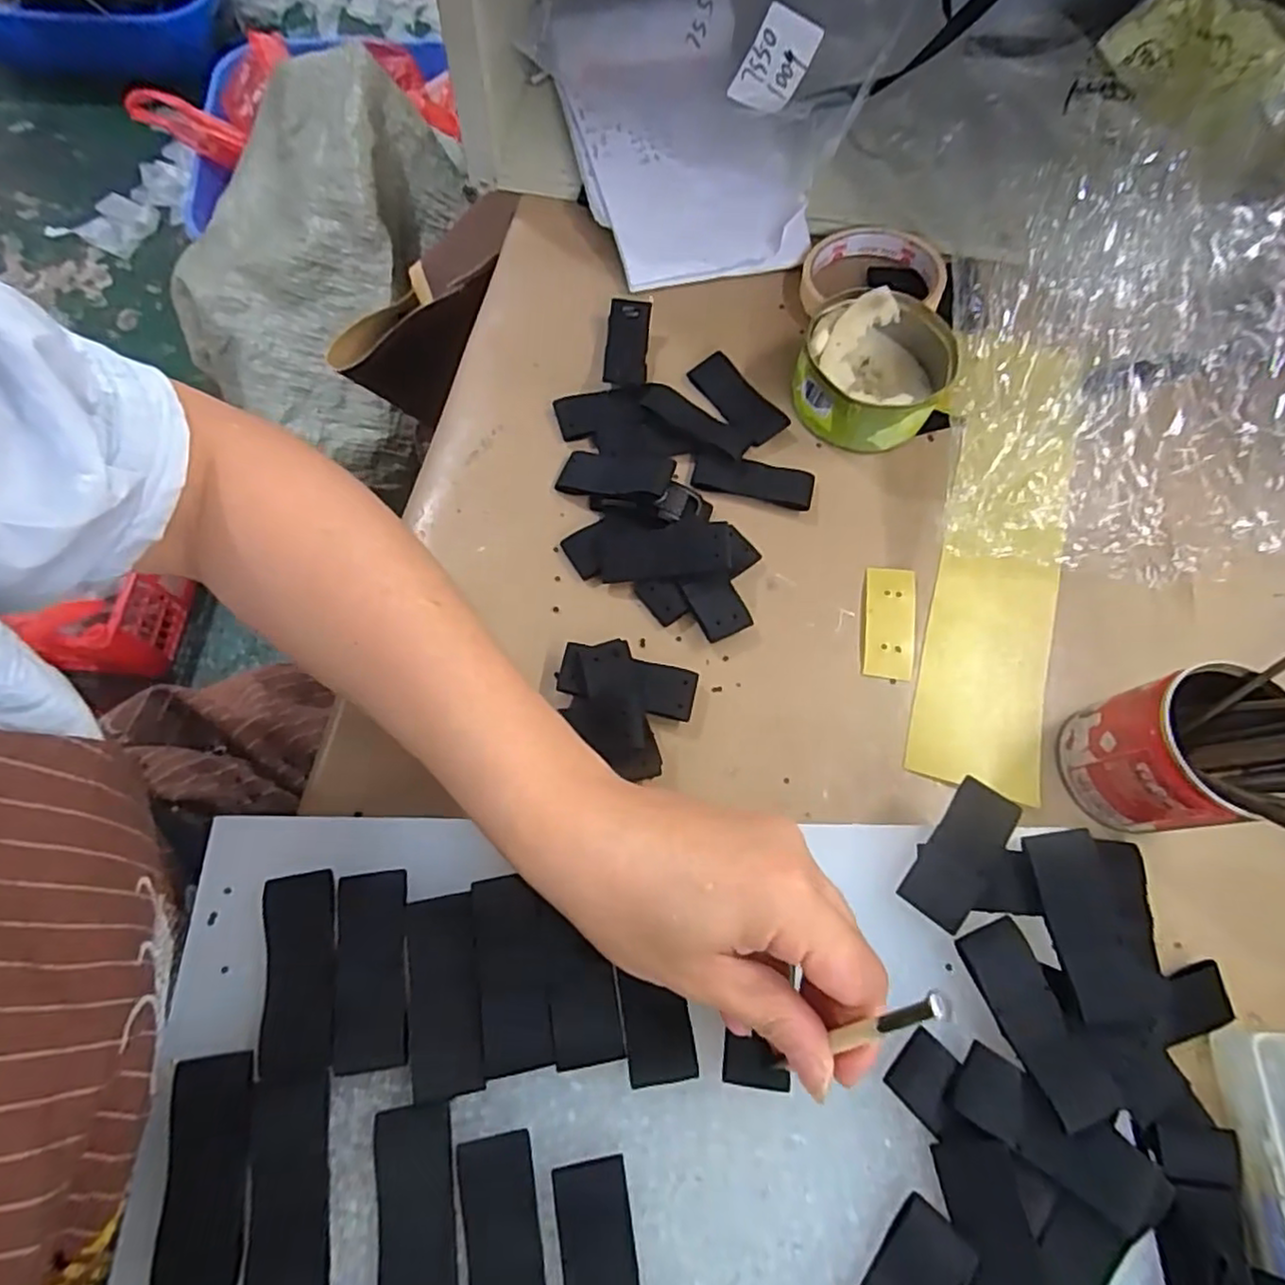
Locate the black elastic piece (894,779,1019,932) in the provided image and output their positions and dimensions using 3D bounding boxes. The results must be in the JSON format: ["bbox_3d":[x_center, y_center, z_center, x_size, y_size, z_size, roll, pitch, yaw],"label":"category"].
[{"bbox_3d":[0.133,0.086,0.275,0.028,0.007,0.064,40,72,11],"label":"black elastic piece"}]

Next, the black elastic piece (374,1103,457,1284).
[{"bbox_3d":[-0.076,0.195,0.223,0.025,0.004,0.066,-7,71,-7],"label":"black elastic piece"}]

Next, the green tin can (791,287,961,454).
[{"bbox_3d":[0.133,-0.159,0.382,0.079,0.038,0.093,29,70,8],"label":"green tin can"}]

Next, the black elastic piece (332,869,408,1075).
[{"bbox_3d":[-0.101,0.121,0.248,0.025,0.004,0.066,-5,70,-5],"label":"black elastic piece"}]

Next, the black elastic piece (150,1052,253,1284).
[{"bbox_3d":[-0.148,0.179,0.225,0.027,0.004,0.067,-5,71,-8],"label":"black elastic piece"}]

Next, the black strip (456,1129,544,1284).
[{"bbox_3d":[-0.047,0.204,0.223,0.025,0.004,0.066,-9,70,-7],"label":"black strip"}]

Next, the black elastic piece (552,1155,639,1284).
[{"bbox_3d":[-0.014,0.212,0.221,0.024,0.005,0.066,-8,70,-6],"label":"black elastic piece"}]

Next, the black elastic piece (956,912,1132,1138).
[{"bbox_3d":[0.147,0.140,0.249,0.028,0.012,0.067,-22,72,-11],"label":"black elastic piece"}]

